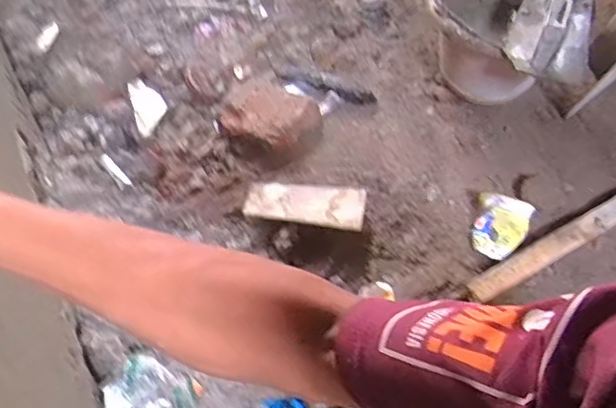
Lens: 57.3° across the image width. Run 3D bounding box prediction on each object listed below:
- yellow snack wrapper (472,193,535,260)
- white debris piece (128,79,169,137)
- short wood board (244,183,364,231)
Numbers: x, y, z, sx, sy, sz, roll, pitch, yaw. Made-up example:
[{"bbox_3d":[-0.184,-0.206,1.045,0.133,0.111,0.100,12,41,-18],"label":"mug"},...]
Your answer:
[{"bbox_3d":[0.275,0.034,0.811,0.072,0.060,0.073,-2,61,3],"label":"yellow snack wrapper"},{"bbox_3d":[-0.283,-0.178,1.002,0.056,0.008,0.135,-21,61,-8],"label":"white debris piece"},{"bbox_3d":[-0.005,-0.001,0.851,0.175,0.016,0.069,5,58,9],"label":"short wood board"}]

